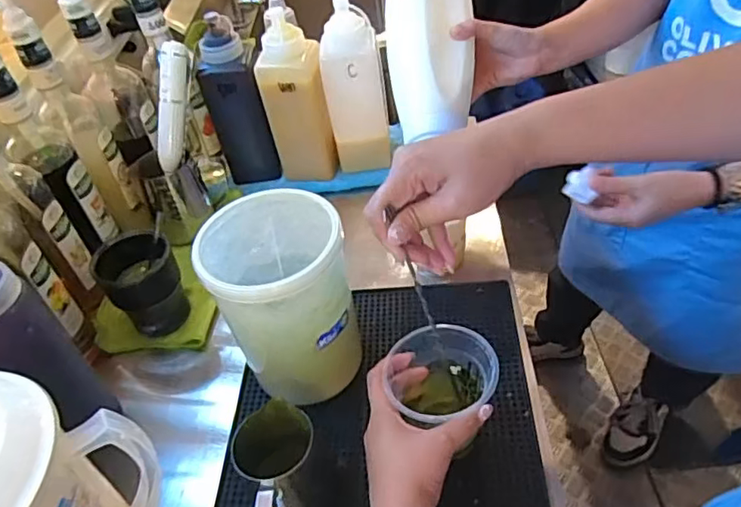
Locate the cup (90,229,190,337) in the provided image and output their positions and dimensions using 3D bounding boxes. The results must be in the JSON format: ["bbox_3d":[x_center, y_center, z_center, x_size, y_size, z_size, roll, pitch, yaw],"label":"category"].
[{"bbox_3d":[-0.268,0.035,0.686,0.081,0.107,0.080,-3,44,3],"label":"cup"}]

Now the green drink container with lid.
[{"bbox_3d":[-0.082,0.049,0.567,0.126,0.177,0.130,-9,44,-2],"label":"green drink container with lid"}]

